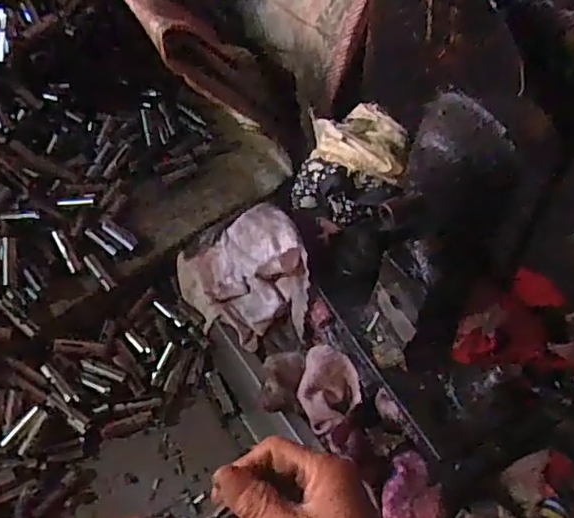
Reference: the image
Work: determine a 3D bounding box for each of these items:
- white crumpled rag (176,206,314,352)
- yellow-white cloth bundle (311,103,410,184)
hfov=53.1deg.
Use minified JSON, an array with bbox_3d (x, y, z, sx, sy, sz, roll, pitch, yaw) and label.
[{"bbox_3d":[-0.035,0.014,0.463,0.096,0.062,0.108,-17,55,-13],"label":"white crumpled rag"},{"bbox_3d":[0.050,-0.080,0.387,0.042,0.035,0.090,-35,60,-24],"label":"yellow-white cloth bundle"}]

